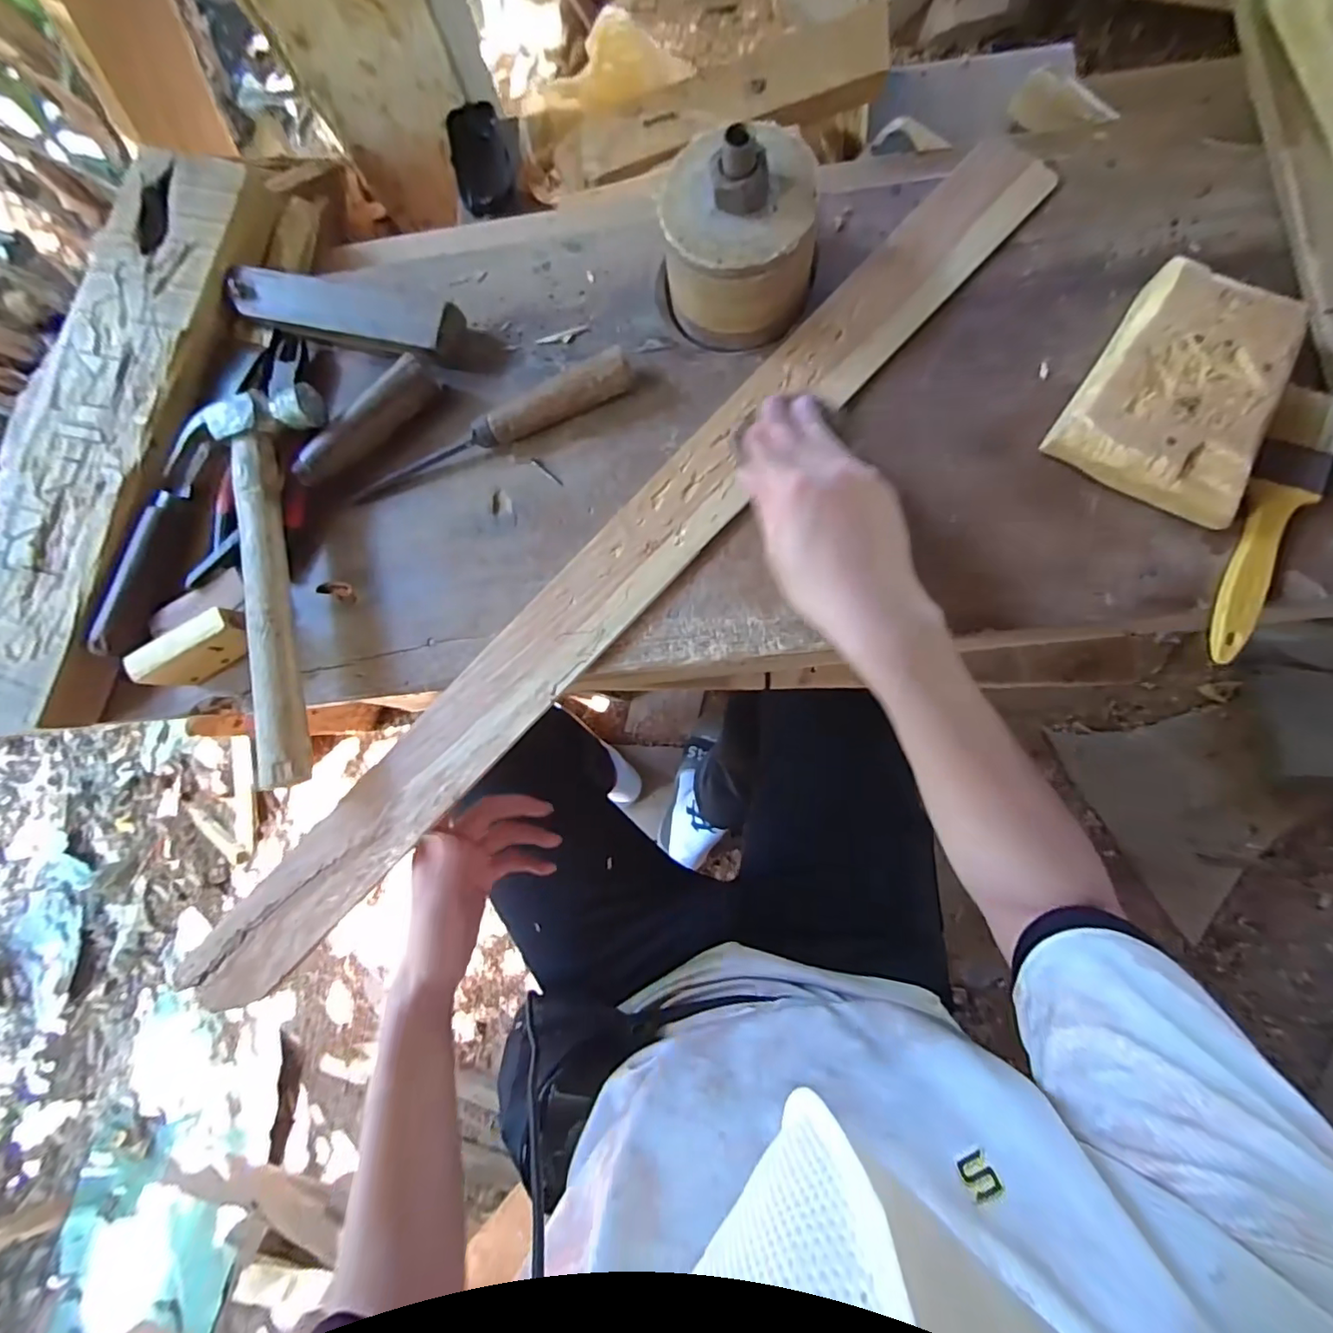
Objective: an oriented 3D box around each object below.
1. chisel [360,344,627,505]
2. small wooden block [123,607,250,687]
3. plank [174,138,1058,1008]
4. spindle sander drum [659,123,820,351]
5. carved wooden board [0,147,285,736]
[{"bbox_3d":[-0.130,-0.173,0.413,0.221,0.034,0.024,-20,82,2],"label":"chisel"},{"bbox_3d":[-0.337,-0.014,0.414,0.081,0.049,0.022,-28,82,1],"label":"small wooden block"},{"bbox_3d":[-0.039,-0.061,0.401,0.066,0.007,0.802,44,90,8],"label":"plank"},{"bbox_3d":[0.048,-0.285,0.376,0.103,0.098,0.099,2,84,5],"label":"spindle sander drum"},{"bbox_3d":[-0.440,-0.184,0.444,0.131,0.033,0.459,16,85,6],"label":"carved wooden board"}]

